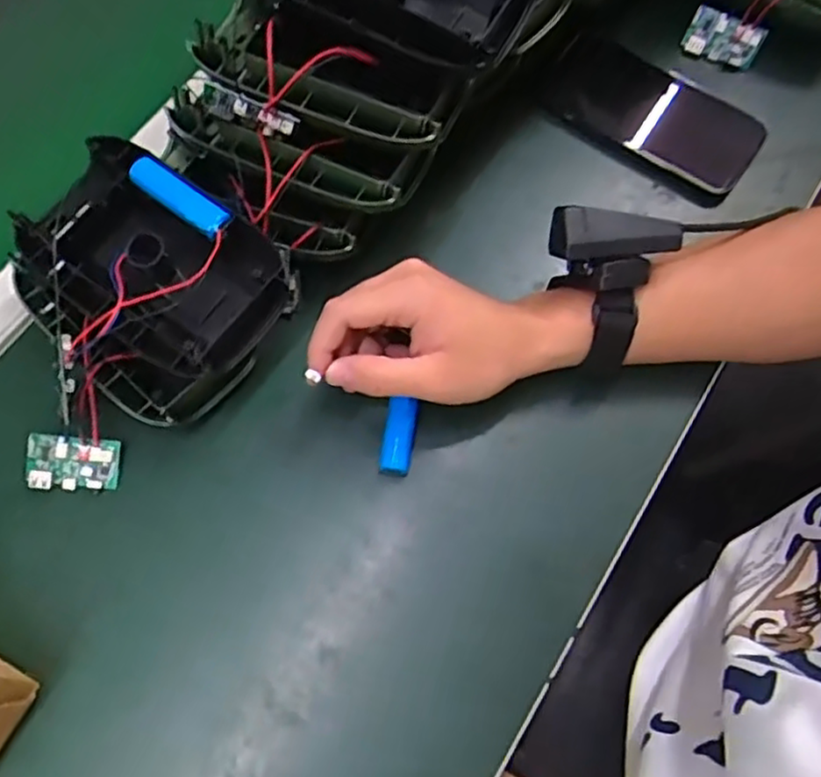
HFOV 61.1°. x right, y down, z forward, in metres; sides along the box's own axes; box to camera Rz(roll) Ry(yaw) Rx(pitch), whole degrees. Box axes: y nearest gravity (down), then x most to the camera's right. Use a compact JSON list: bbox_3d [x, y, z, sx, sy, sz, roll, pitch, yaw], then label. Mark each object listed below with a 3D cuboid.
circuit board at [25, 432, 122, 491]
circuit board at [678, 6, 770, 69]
[{"bbox_3d":[-0.206,0.046,0.423,0.055,0.004,0.032,5,86,-1],"label":"circuit board"},{"bbox_3d":[0.238,-0.265,0.527,0.054,0.031,0.008,26,34,6],"label":"circuit board"}]

